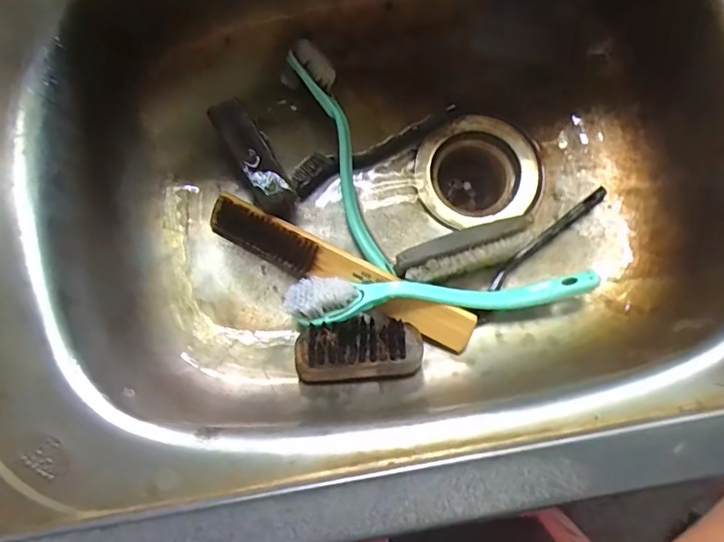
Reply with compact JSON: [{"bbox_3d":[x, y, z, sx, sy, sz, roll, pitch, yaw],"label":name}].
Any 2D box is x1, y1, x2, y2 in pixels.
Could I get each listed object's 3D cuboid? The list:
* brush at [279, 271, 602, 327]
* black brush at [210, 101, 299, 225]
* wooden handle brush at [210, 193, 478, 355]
[{"bbox_3d":[0.060,0.019,0.403,0.235,0.045,0.040,-5,79,-1],"label":"brush"},{"bbox_3d":[-0.087,-0.092,0.418,0.031,0.039,0.103,-29,80,-6],"label":"black brush"},{"bbox_3d":[-0.018,0.001,0.415,0.230,0.033,0.035,26,80,5],"label":"wooden handle brush"}]

